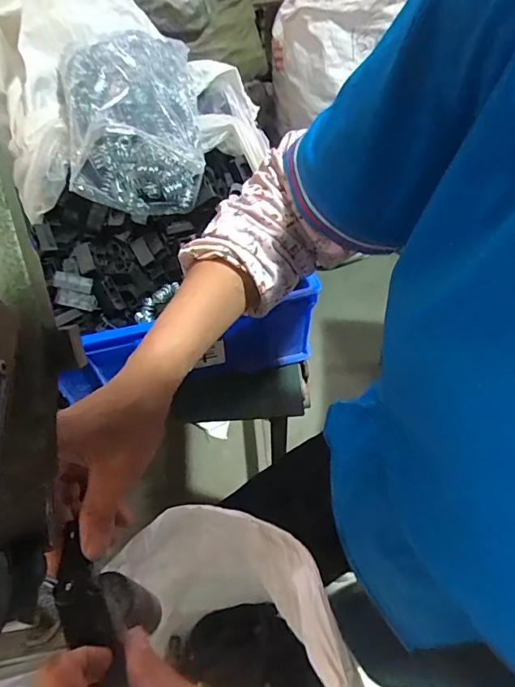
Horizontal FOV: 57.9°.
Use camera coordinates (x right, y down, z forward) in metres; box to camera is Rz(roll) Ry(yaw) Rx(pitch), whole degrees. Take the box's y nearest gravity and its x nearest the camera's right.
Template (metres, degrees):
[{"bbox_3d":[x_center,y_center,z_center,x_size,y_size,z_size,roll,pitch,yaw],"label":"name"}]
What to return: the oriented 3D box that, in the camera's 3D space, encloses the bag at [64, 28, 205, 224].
[{"bbox_3d":[-0.153,-0.280,0.582,0.147,0.146,0.201,-9,54,-4],"label":"bag"}]

